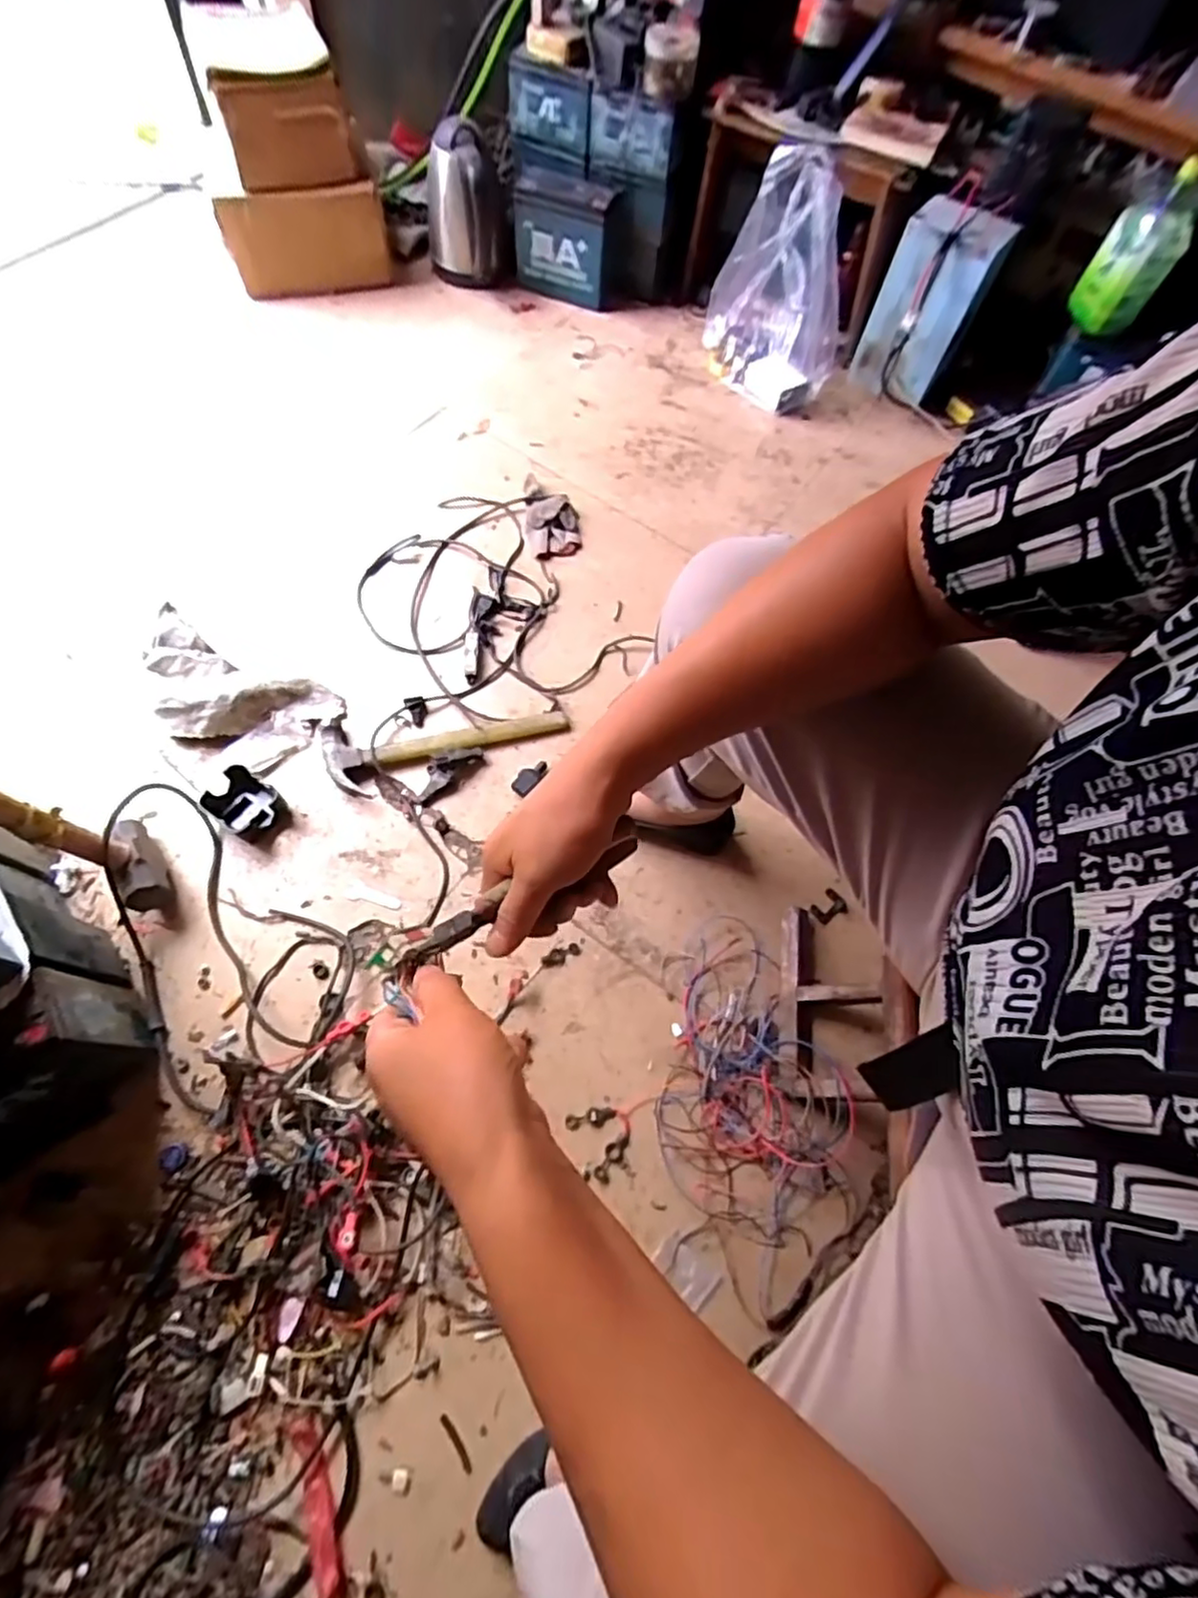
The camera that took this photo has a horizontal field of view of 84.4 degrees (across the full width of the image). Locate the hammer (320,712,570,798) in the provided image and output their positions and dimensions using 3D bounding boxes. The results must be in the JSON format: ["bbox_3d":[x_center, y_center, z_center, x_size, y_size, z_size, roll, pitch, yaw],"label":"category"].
[{"bbox_3d":[-0.200,-0.064,0.881,0.317,0.030,0.100,-6,65,-6],"label":"hammer"}]

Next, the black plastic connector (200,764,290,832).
[{"bbox_3d":[-0.442,0.009,0.831,0.093,0.036,0.070,32,67,11],"label":"black plastic connector"}]

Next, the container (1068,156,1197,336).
[{"bbox_3d":[0.849,-0.861,1.035,0.110,0.189,0.105,32,67,11],"label":"container"}]

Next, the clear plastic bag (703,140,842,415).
[{"bbox_3d":[0.331,-0.939,1.189,0.265,0.321,0.191,36,68,13],"label":"clear plastic bag"}]

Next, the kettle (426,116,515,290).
[{"bbox_3d":[-0.252,-1.130,1.283,0.166,0.236,0.146,-5,65,-6],"label":"kettle"}]

